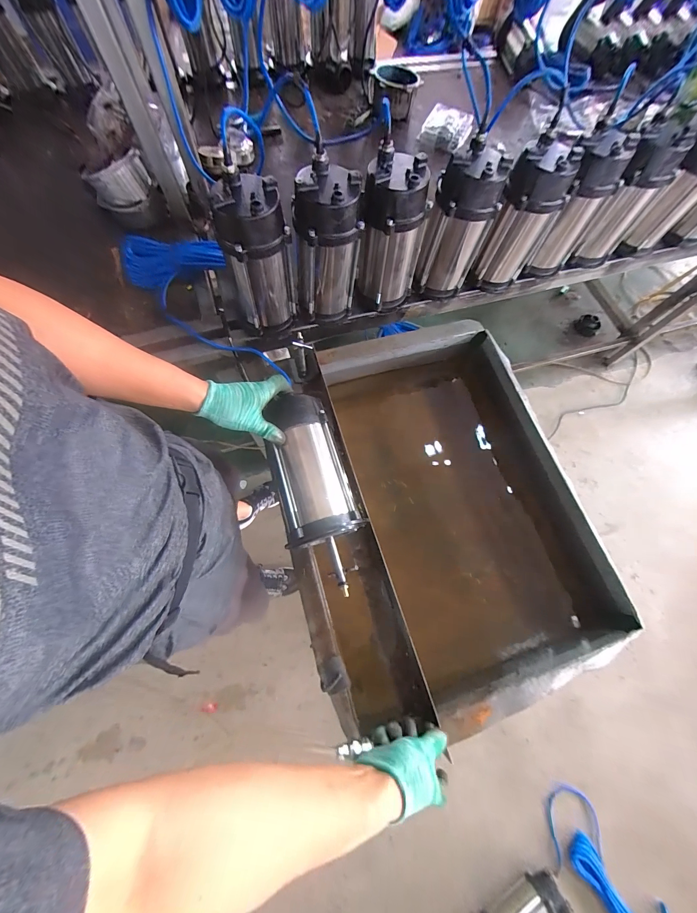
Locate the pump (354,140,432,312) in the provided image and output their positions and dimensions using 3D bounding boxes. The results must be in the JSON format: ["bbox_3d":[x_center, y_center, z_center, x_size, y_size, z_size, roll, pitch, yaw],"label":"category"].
[{"bbox_3d":[0.088,-0.447,0.665,0.127,0.271,0.109,10,71,0],"label":"pump"}]

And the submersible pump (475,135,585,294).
[{"bbox_3d":[0.376,-0.511,0.694,0.112,0.247,0.118,39,74,10],"label":"submersible pump"}]

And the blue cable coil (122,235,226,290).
[{"bbox_3d":[-0.403,-0.455,0.722,0.224,0.065,0.068,-9,72,-6],"label":"blue cable coil"}]

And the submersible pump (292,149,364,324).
[{"bbox_3d":[-0.041,-0.401,0.622,0.121,0.252,0.102,0,71,-3],"label":"submersible pump"}]

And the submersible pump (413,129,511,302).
[{"bbox_3d":[0.230,-0.484,0.671,0.121,0.248,0.108,19,71,4],"label":"submersible pump"}]

